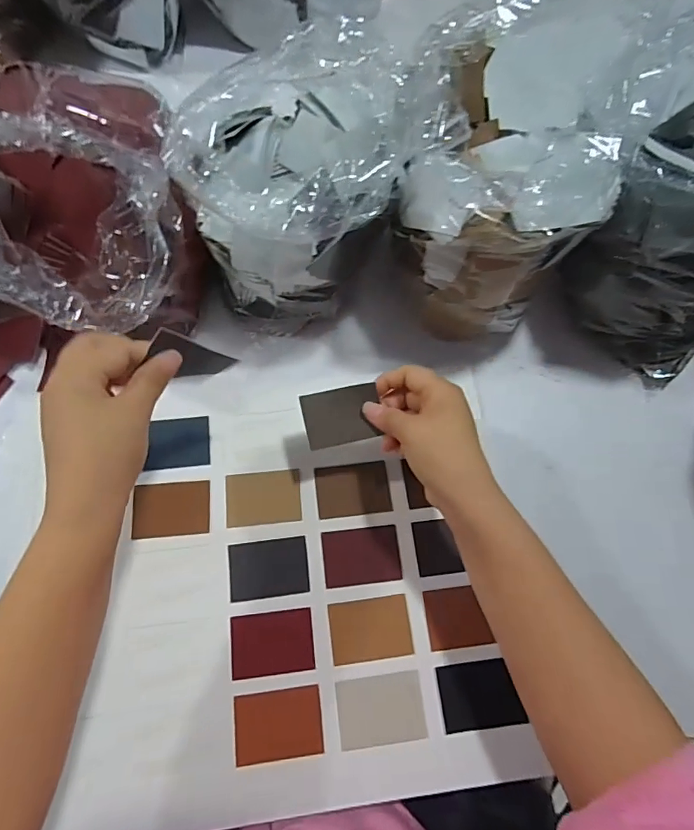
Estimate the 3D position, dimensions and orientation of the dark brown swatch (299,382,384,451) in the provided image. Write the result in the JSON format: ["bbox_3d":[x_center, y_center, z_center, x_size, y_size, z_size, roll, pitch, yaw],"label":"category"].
[{"bbox_3d":[-0.005,0.001,0.397,0.062,0.005,0.046,-12,88,-3],"label":"dark brown swatch"}]

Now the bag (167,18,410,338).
[{"bbox_3d":[-0.044,-0.199,0.440,0.171,0.153,0.196,13,72,1],"label":"bag"}]

